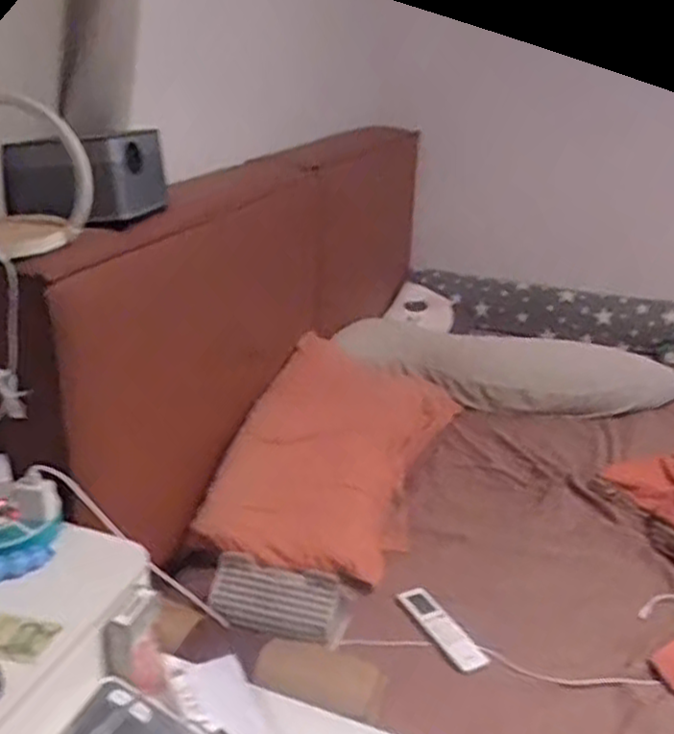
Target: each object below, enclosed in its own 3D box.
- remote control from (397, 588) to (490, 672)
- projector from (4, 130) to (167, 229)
[{"bbox_3d":[0.173,0.423,1.226,0.062,0.018,0.192,-10,27,-27],"label":"remote control"},{"bbox_3d":[-0.373,-0.286,1.126,0.167,0.123,0.210,12,25,20],"label":"projector"}]

